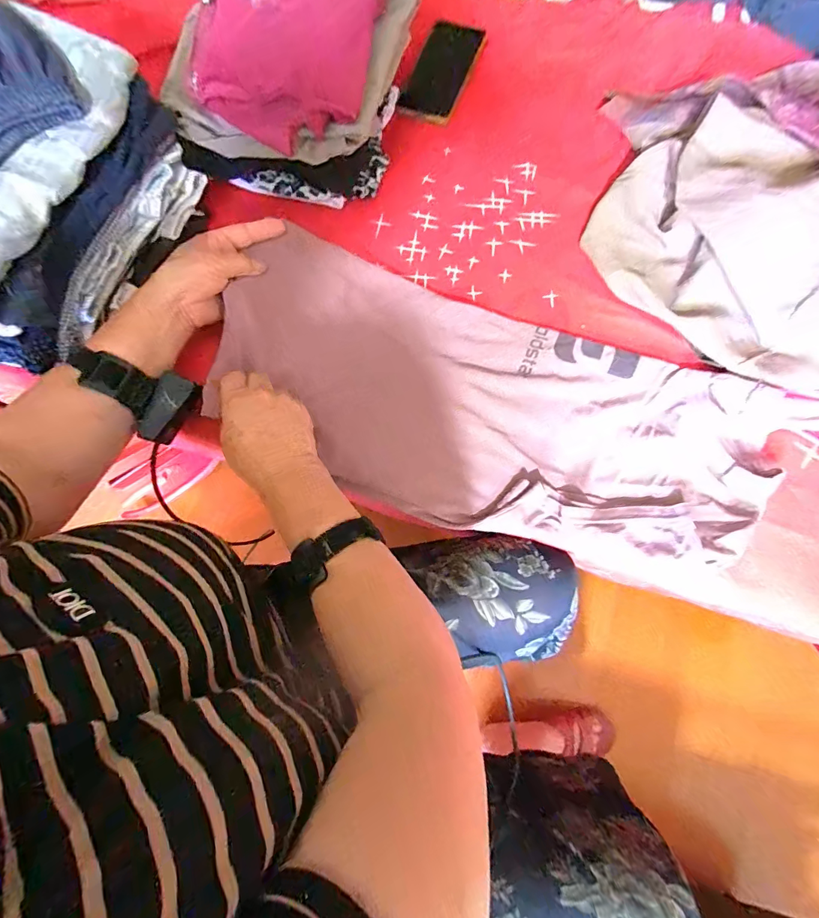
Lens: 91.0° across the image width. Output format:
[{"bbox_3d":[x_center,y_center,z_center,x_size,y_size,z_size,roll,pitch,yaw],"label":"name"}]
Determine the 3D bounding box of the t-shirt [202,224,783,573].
[{"bbox_3d":[0.070,-0.048,0.414,0.535,0.042,0.238,22,78,5],"label":"t-shirt"}]

